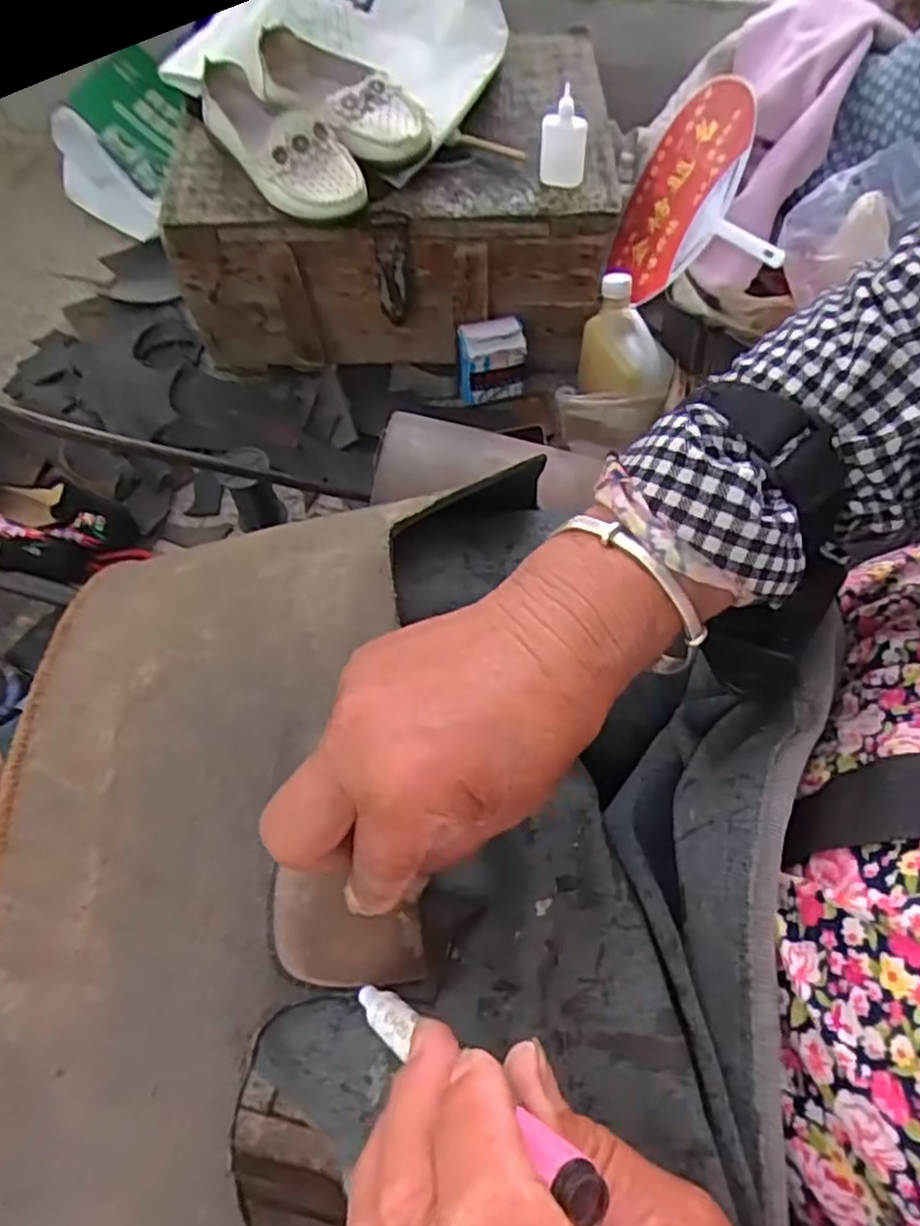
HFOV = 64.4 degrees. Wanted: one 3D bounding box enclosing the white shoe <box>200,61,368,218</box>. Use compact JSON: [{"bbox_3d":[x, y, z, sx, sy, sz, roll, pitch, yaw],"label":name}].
[{"bbox_3d":[-0.186,-0.486,0.753,0.084,0.059,0.227,-32,64,-18],"label":"white shoe"}]

